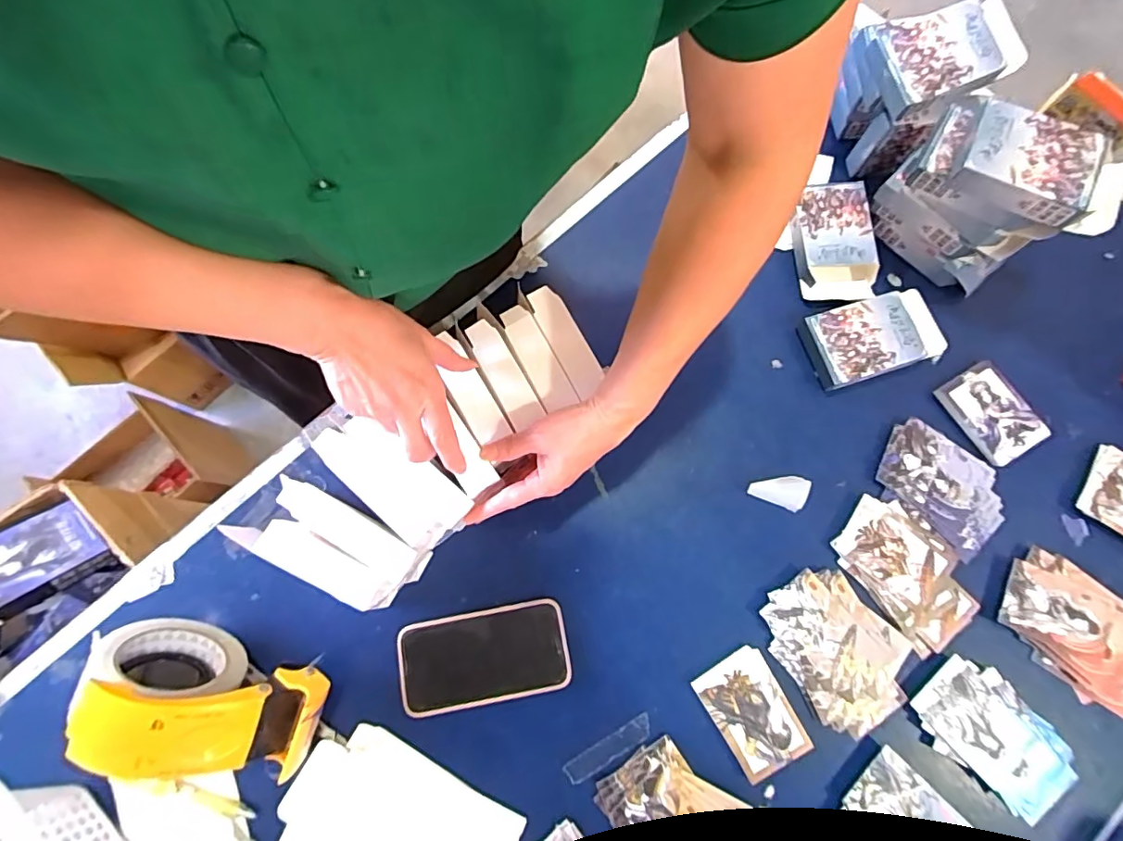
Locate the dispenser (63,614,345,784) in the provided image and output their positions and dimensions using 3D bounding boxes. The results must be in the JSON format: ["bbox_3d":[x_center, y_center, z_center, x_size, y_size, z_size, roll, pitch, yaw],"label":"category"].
[{"bbox_3d":[-0.283,0.230,0.431,0.173,0.114,0.091,17,76,5],"label":"dispenser"}]

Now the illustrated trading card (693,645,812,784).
[{"bbox_3d":[0.167,0.258,0.471,0.065,0.012,0.093,-28,76,-7],"label":"illustrated trading card"}]

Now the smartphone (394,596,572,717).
[{"bbox_3d":[-0.071,0.214,0.486,0.150,0.010,0.078,-11,75,-2],"label":"smartphone"}]

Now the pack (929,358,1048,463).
[{"bbox_3d":[0.426,-0.008,0.530,0.066,0.018,0.090,-29,76,-7],"label":"pack"}]

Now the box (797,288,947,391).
[{"bbox_3d":[0.320,-0.085,0.547,0.125,0.028,0.076,-16,75,-4],"label":"box"}]

